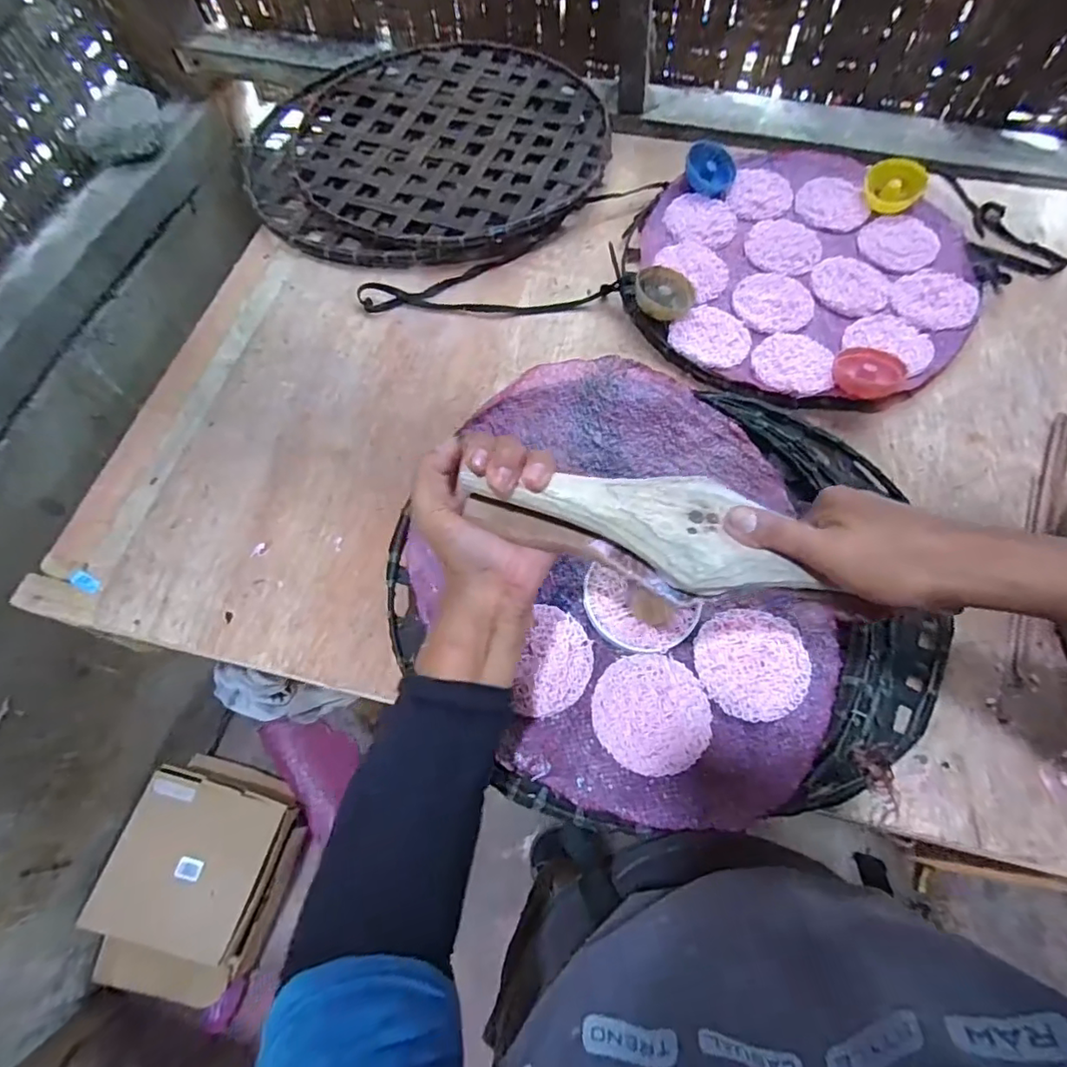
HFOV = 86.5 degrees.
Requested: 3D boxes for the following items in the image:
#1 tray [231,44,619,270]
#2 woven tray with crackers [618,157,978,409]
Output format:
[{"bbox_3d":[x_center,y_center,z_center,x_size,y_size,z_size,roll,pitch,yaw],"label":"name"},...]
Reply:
[{"bbox_3d":[-0.127,-0.475,0.695,0.420,0.028,0.370,-13,69,-5],"label":"tray"},{"bbox_3d":[0.286,-0.292,0.609,0.356,0.035,0.363,26,68,12],"label":"woven tray with crackers"}]

